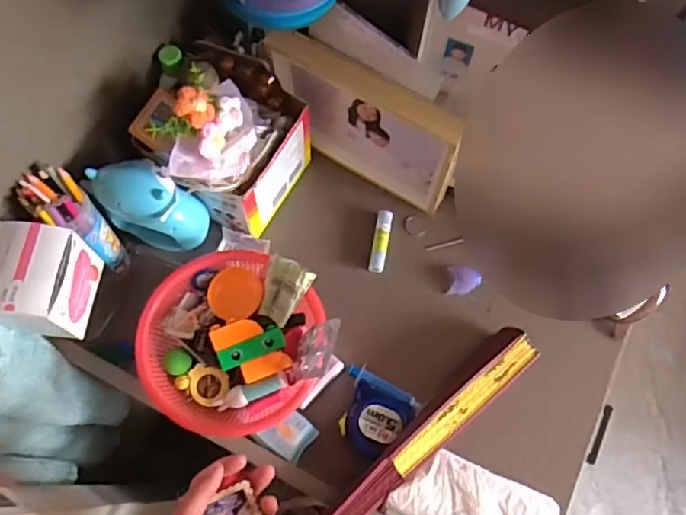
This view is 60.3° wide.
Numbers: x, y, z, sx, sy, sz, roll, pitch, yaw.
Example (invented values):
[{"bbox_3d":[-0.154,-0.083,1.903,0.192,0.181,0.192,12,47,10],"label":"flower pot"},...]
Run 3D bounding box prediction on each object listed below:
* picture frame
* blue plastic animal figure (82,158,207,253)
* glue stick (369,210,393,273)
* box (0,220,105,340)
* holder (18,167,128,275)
[{"bbox_3d":[0.024,-0.143,0.638,0.220,0.160,0.045,29,72,9],"label":"picture frame"},{"bbox_3d":[-0.194,-0.048,0.610,0.091,0.135,0.056,18,70,5],"label":"blue plastic animal figure"},{"bbox_3d":[0.044,-0.019,0.672,0.018,0.011,0.073,10,70,2],"label":"glue stick"},{"bbox_3d":[-0.268,0.025,0.524,0.067,0.079,0.087,6,70,1],"label":"box"},{"bbox_3d":[-0.257,-0.030,0.583,0.058,0.156,0.047,40,74,13],"label":"holder"}]

